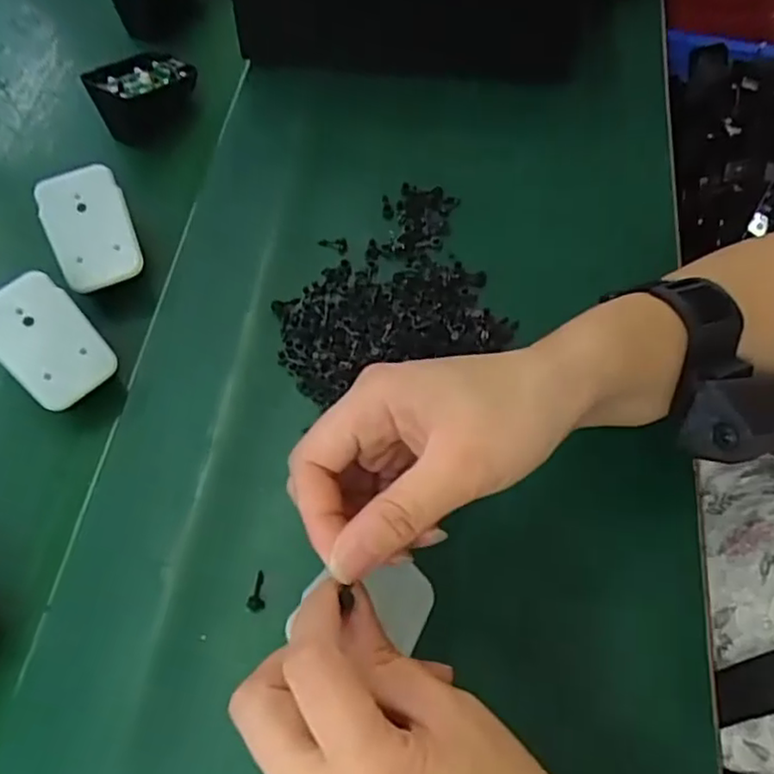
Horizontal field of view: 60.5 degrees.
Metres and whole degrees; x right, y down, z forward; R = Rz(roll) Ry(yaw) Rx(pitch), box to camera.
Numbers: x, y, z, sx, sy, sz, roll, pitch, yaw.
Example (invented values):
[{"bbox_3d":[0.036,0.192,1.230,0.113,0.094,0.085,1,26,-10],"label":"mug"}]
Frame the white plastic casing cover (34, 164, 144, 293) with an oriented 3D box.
[{"bbox_3d":[-0.166,-0.088,0.369,0.045,0.004,0.068,-18,86,-6],"label":"white plastic casing cover"}]

